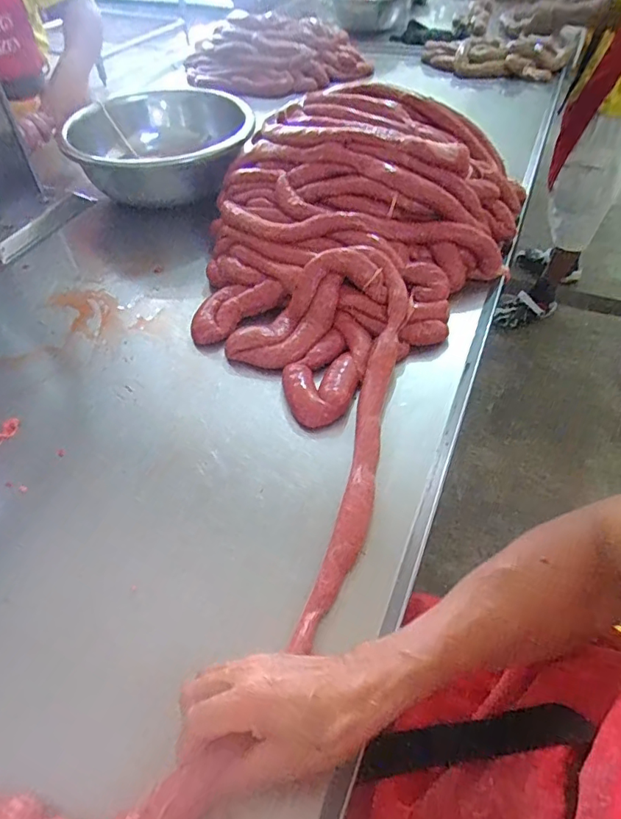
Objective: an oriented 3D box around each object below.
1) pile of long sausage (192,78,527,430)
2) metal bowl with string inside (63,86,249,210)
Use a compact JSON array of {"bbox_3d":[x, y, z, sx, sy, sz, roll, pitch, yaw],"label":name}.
[{"bbox_3d":[0.060,-0.292,0.780,0.440,0.165,0.578,36,59,28],"label":"pile of long sausage"},{"bbox_3d":[-0.268,-0.482,0.945,0.302,0.107,0.260,2,49,3],"label":"metal bowl with string inside"}]

